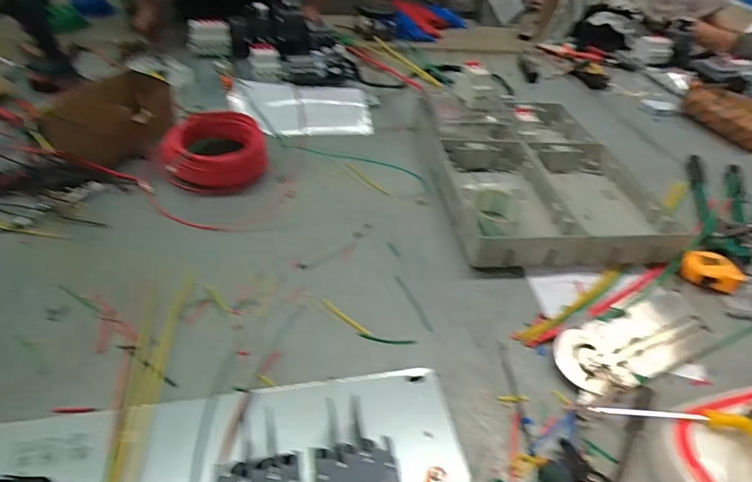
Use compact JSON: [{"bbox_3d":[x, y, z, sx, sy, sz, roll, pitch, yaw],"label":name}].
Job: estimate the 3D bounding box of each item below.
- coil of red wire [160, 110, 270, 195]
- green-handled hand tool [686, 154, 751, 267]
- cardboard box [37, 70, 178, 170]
[{"bbox_3d":[-0.301,-0.167,0.893,0.184,0.081,0.151,-23,49,-30],"label":"coil of red wire"},{"bbox_3d":[0.658,-0.074,0.910,0.098,0.027,0.375,21,43,16],"label":"green-handled hand tool"},{"bbox_3d":[-0.475,-0.246,0.931,0.134,0.097,0.292,11,41,5],"label":"cardboard box"}]

